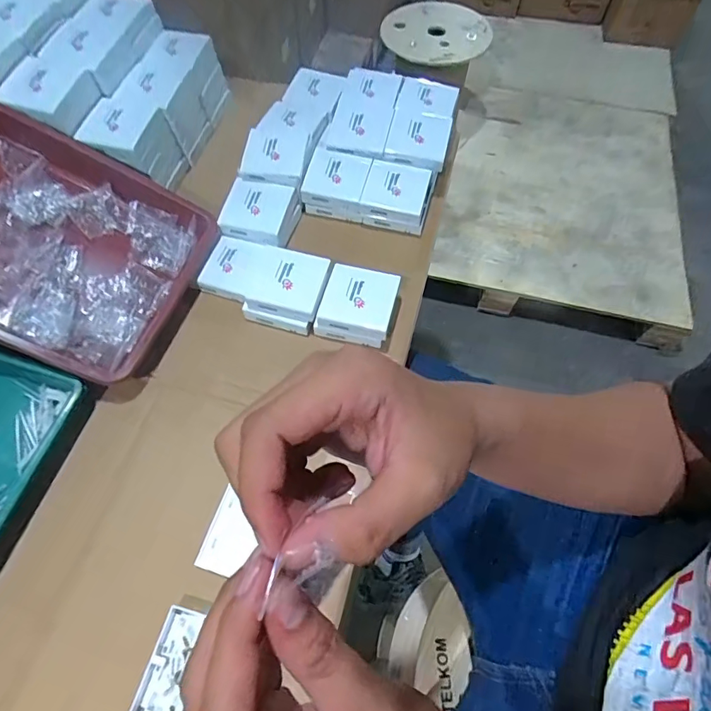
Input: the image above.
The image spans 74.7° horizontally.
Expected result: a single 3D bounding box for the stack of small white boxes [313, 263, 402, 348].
[{"bbox_3d":[0.003,-0.062,0.574,0.089,0.046,0.082,13,62,6],"label":"stack of small white boxes"}]

